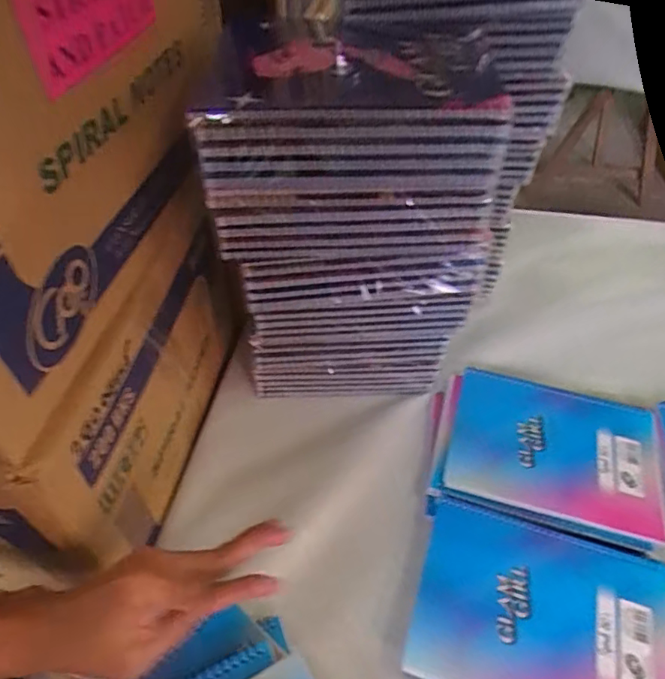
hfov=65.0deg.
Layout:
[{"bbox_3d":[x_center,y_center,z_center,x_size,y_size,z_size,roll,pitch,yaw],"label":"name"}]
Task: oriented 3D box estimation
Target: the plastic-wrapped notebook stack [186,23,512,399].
[{"bbox_3d":[0.011,-0.096,0.495,0.210,0.347,0.193,-5,50,-4],"label":"plastic-wrapped notebook stack"}]

